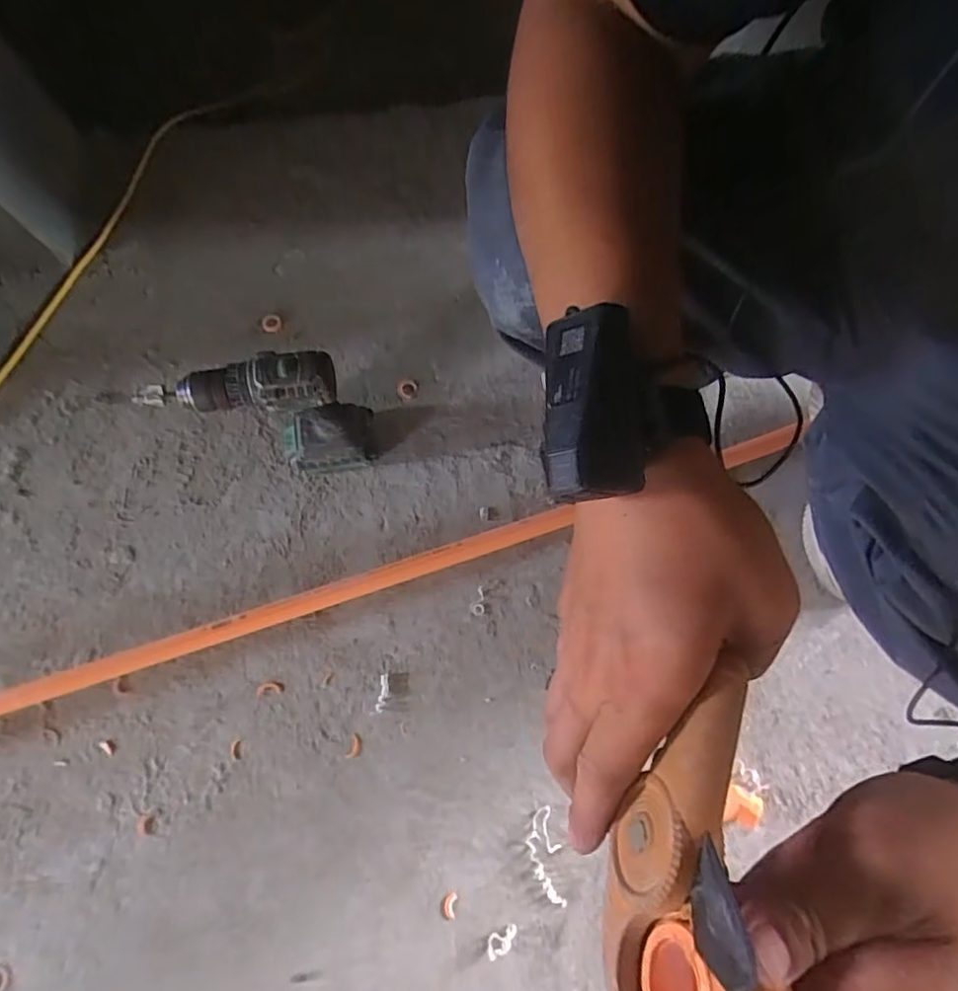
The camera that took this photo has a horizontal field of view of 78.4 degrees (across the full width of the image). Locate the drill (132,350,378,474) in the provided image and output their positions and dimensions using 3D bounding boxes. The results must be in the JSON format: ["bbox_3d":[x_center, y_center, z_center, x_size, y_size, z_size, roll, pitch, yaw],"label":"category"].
[{"bbox_3d":[-0.232,-0.079,0.678,0.193,0.233,0.067,-14,76,-3],"label":"drill"}]

